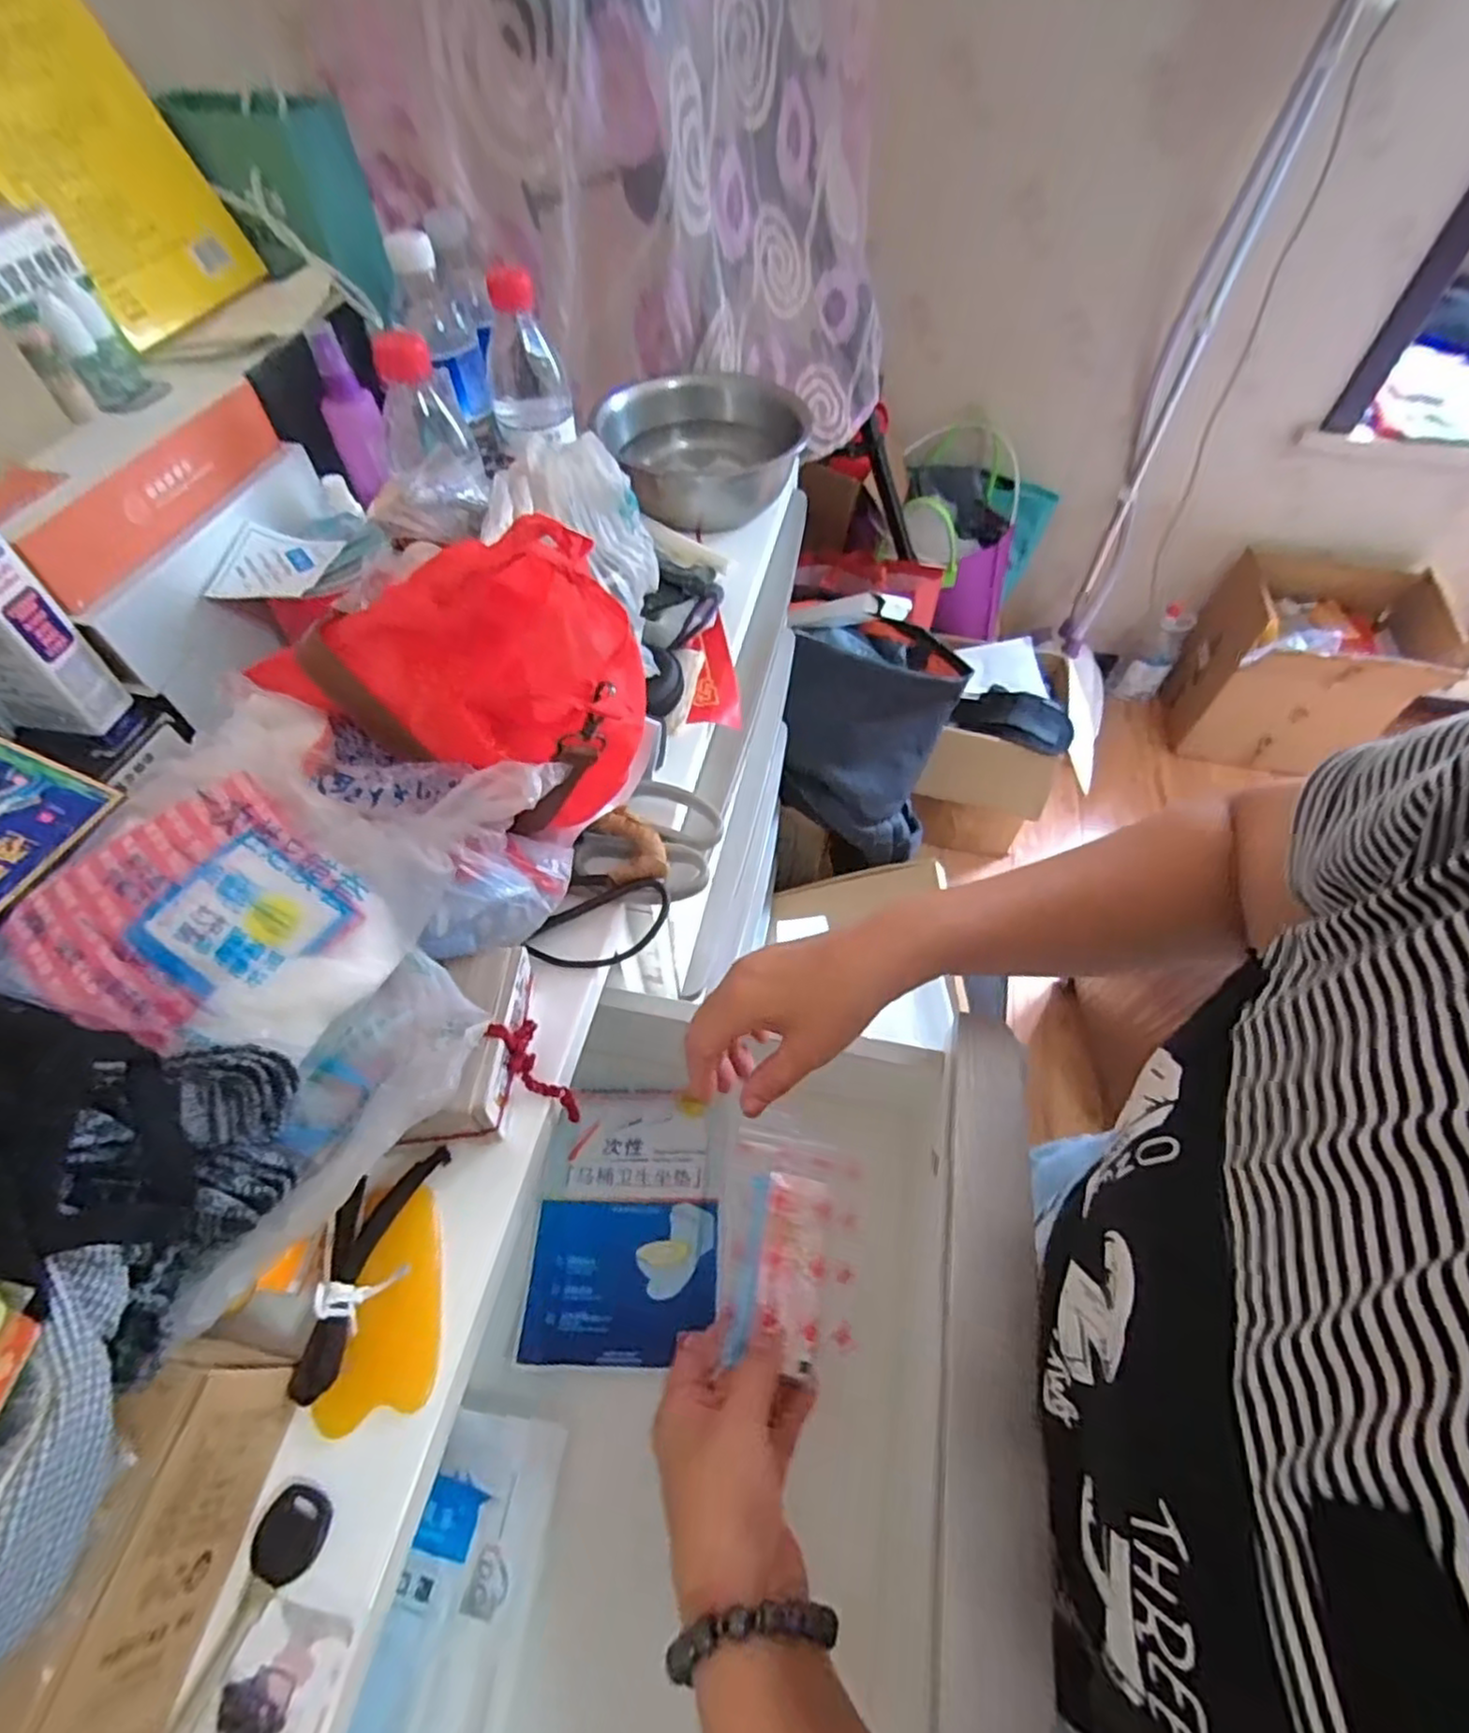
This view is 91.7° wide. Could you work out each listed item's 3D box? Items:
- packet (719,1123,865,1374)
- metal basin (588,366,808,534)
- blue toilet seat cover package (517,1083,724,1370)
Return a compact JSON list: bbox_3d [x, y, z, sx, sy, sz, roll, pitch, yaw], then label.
[{"bbox_3d":[0.032,0.217,0.414,0.085,0.016,0.116,19,50,-6],"label":"packet"},{"bbox_3d":[-0.030,-0.410,0.702,0.186,0.065,0.208,7,56,5],"label":"metal basin"},{"bbox_3d":[-0.073,0.239,0.490,0.120,0.013,0.166,0,56,1],"label":"blue toilet seat cover package"}]

